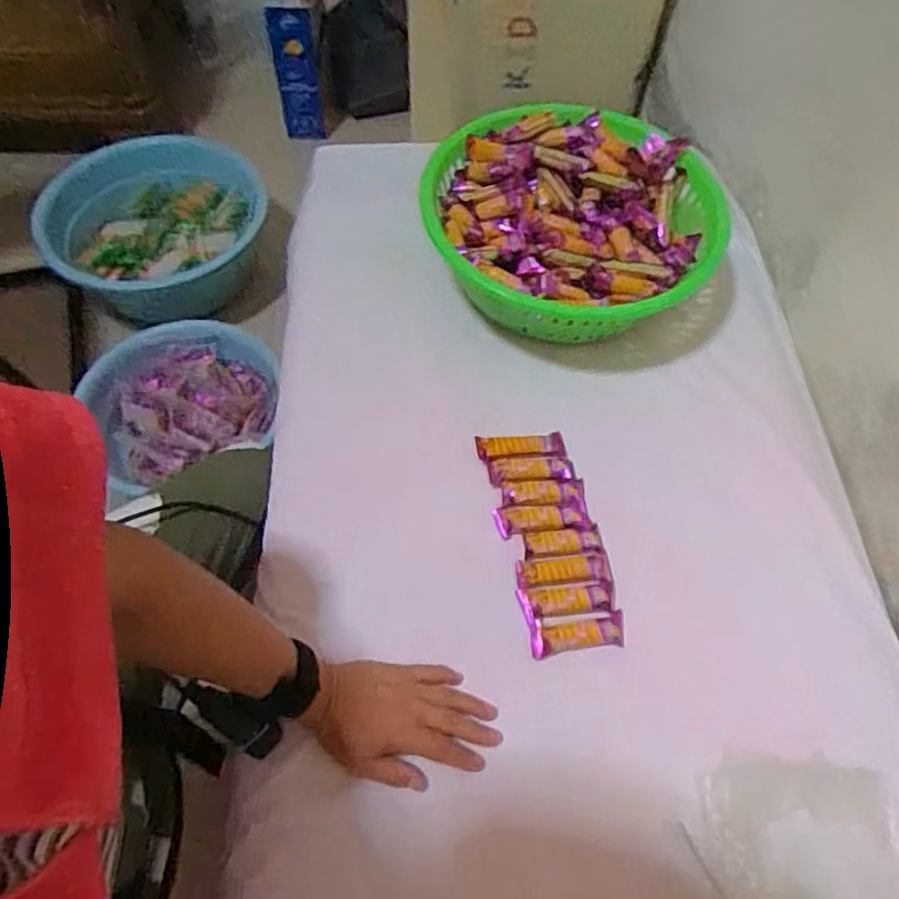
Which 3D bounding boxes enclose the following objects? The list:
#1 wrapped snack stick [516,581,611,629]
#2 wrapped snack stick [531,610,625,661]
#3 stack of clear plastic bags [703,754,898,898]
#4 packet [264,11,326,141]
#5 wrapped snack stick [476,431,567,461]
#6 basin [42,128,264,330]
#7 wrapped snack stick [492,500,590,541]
[{"bbox_3d":[0.110,0.145,0.621,0.086,0.015,0.035,-6,59,-5],"label":"wrapped snack stick"},{"bbox_3d":[0.117,0.172,0.612,0.087,0.022,0.031,-6,59,-5],"label":"wrapped snack stick"},{"bbox_3d":[0.287,0.332,0.507,0.167,0.013,0.171,6,58,2],"label":"stack of clear plastic bags"},{"bbox_3d":[-0.376,-0.912,1.631,0.117,0.349,0.021,22,66,7],"label":"packet"},{"bbox_3d":[0.075,-0.004,0.700,0.091,0.009,0.027,-2,58,-3],"label":"wrapped snack stick"},{"bbox_3d":[-0.606,-0.457,1.360,0.422,0.138,0.390,1,58,-1],"label":"basin"},{"bbox_3d":[0.091,0.068,0.660,0.091,0.007,0.031,-6,59,-5],"label":"wrapped snack stick"}]

